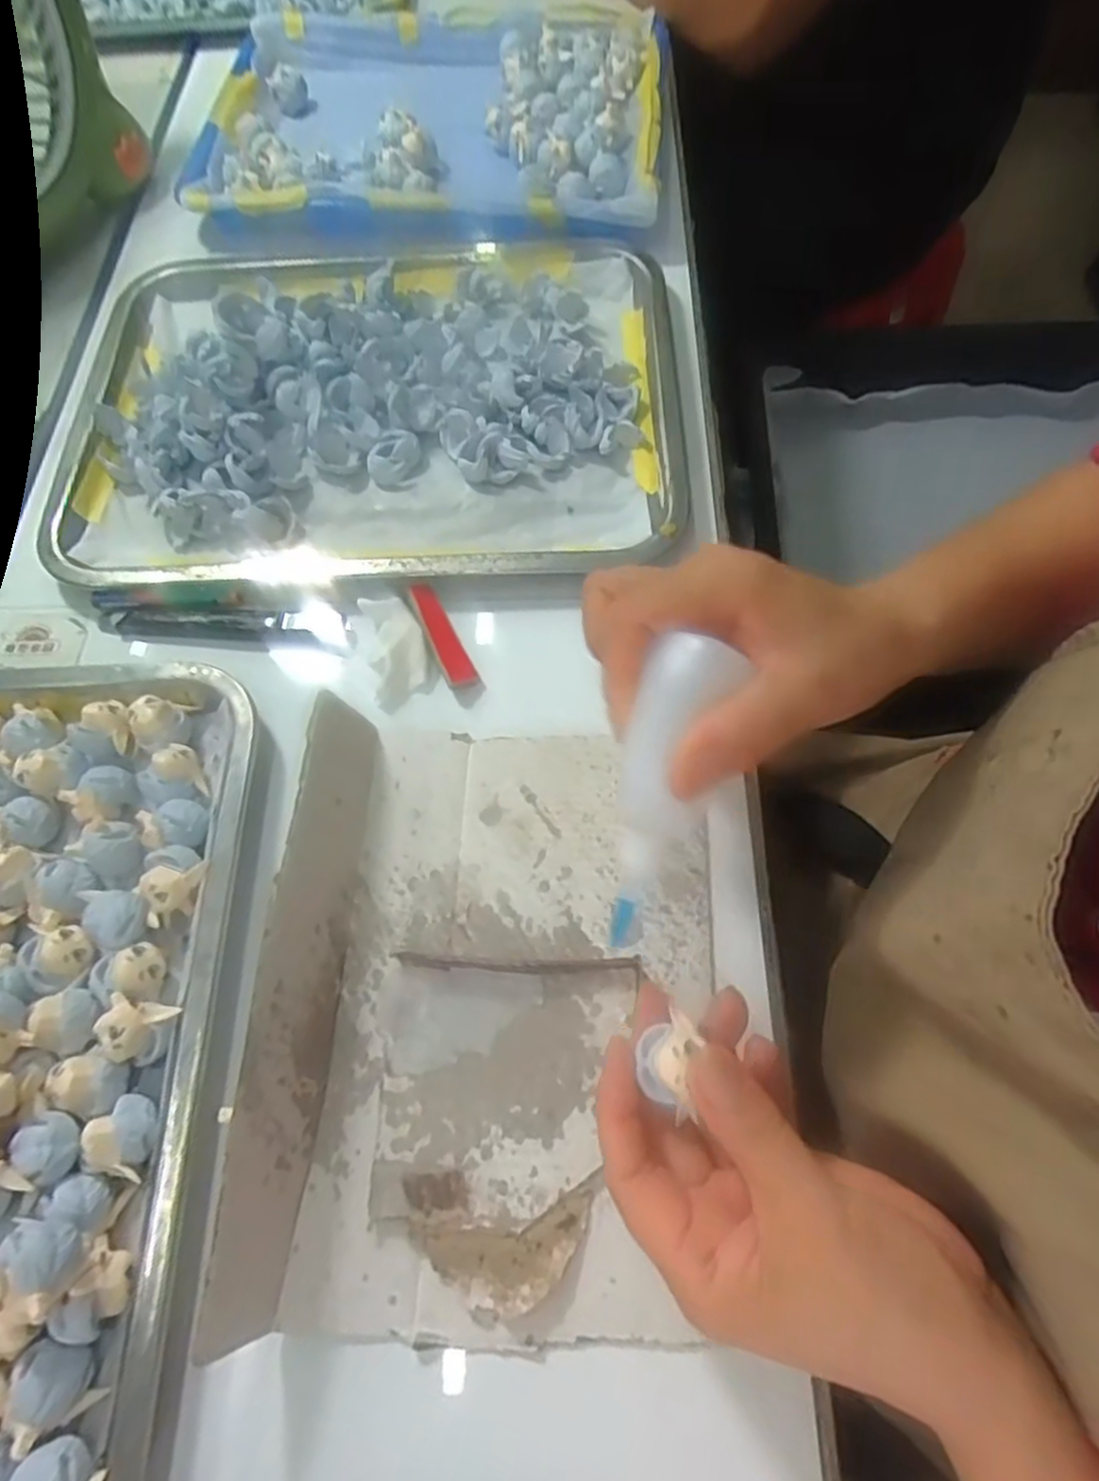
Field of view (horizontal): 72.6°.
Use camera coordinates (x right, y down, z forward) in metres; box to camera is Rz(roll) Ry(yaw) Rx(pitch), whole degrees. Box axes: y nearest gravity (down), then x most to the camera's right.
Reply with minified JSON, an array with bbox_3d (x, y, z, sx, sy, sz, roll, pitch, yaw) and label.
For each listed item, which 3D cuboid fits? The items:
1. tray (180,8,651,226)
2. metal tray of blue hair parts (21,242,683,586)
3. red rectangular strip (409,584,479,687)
[{"bbox_3d":[-0.083,-0.468,0.547,0.333,0.025,0.252,9,66,6],"label":"tray"},{"bbox_3d":[-0.099,-0.206,0.429,0.336,0.033,0.252,0,65,2],"label":"metal tray of blue hair parts"},{"bbox_3d":[-0.055,-0.054,0.379,0.015,0.011,0.058,-25,67,-9],"label":"red rectangular strip"}]

